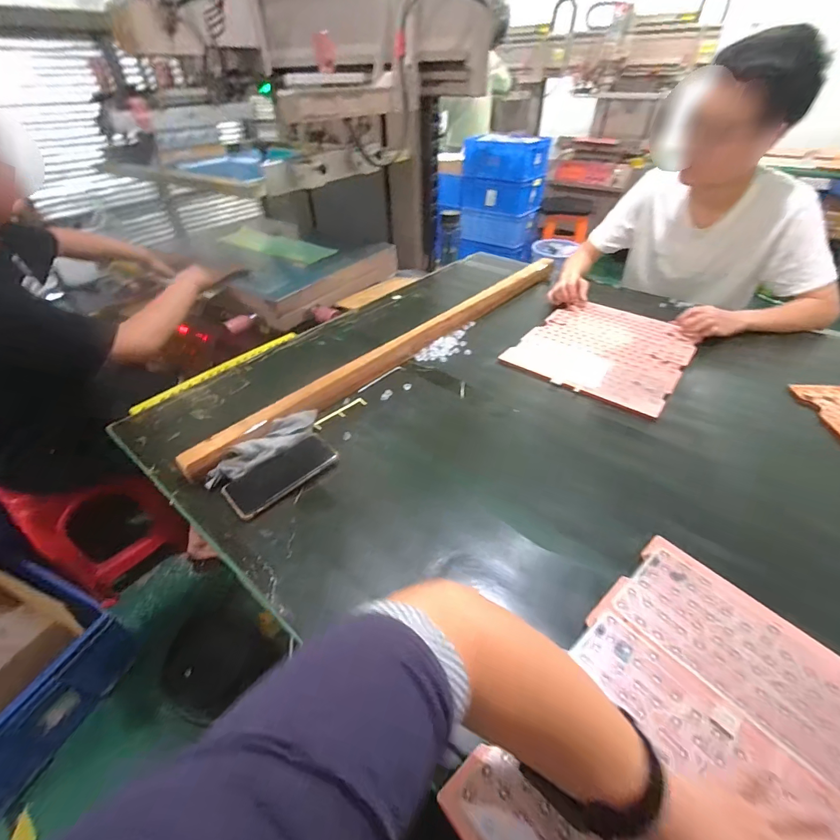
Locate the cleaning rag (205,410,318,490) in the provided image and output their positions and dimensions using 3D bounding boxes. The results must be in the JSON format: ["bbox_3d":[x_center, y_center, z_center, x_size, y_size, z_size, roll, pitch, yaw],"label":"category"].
[{"bbox_3d":[-0.250,0.042,0.653,0.049,0.027,0.201,29,50,30],"label":"cleaning rag"}]

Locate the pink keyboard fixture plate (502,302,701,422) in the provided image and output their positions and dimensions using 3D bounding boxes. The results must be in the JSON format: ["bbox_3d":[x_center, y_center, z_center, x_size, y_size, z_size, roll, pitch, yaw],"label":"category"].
[{"bbox_3d":[0.414,-0.168,0.895,0.321,0.009,0.401,27,49,29],"label":"pink keyboard fixture plate"}]

